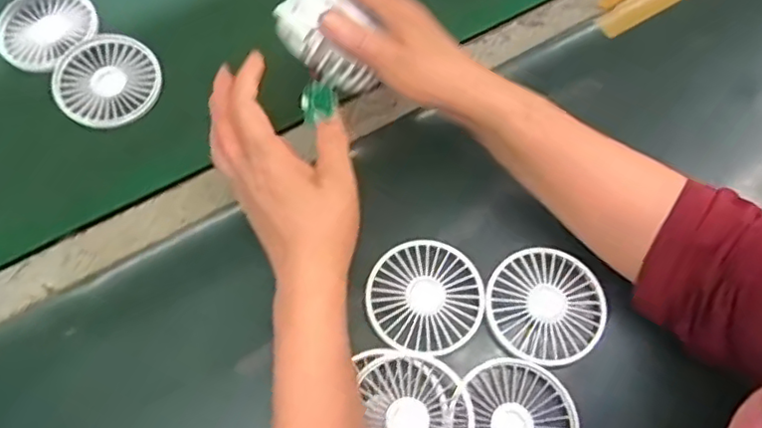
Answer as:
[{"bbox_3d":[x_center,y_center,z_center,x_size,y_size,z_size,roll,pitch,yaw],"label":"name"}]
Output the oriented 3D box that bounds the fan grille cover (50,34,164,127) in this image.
[{"bbox_3d":[-0.241,-0.117,0.527,0.088,0.014,0.088,15,67,7],"label":"fan grille cover"}]

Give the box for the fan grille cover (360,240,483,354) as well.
[{"bbox_3d":[0.033,0.061,0.449,0.086,0.006,0.084,-14,67,-5],"label":"fan grille cover"}]

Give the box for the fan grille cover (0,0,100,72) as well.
[{"bbox_3d":[-0.306,-0.171,0.546,0.083,0.008,0.087,38,72,16],"label":"fan grille cover"}]

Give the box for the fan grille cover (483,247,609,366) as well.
[{"bbox_3d":[0.123,0.068,0.449,0.085,0.012,0.083,27,70,12],"label":"fan grille cover"}]

